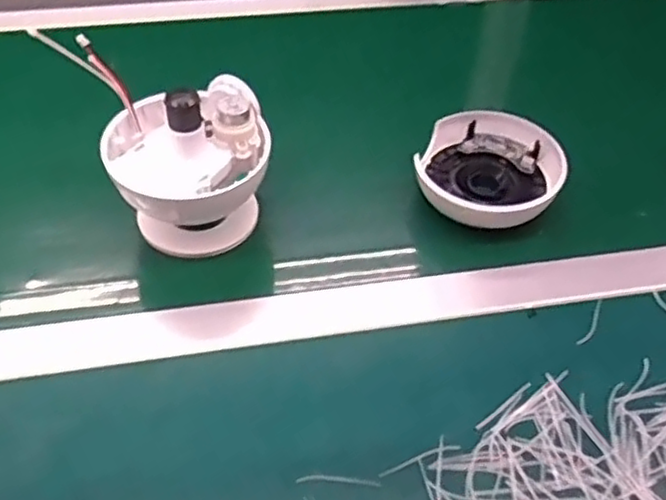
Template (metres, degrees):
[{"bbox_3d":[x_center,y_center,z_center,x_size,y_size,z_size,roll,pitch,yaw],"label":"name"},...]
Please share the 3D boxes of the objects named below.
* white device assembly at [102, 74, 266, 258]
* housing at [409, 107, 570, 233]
[{"bbox_3d":[-0.105,-0.061,0.509,0.111,0.108,0.103,-8,49,-10],"label":"white device assembly"},{"bbox_3d":[0.123,-0.059,0.556,0.108,0.046,0.109,1,48,-2],"label":"housing"}]

